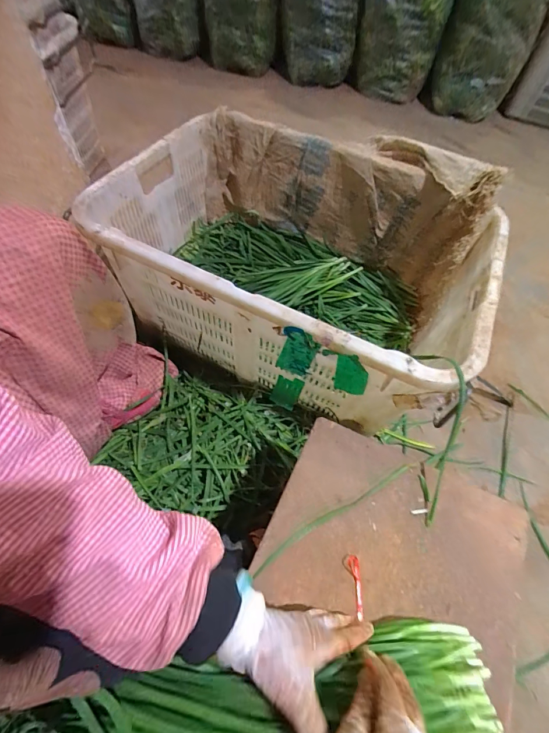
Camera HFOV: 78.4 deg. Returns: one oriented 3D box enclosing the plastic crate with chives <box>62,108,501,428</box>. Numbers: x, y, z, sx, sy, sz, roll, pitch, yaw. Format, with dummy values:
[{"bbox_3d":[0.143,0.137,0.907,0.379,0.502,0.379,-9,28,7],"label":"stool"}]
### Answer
[{"bbox_3d":[0.051,-0.223,0.696,0.661,0.291,0.499,23,62,9],"label":"plastic crate with chives"}]

